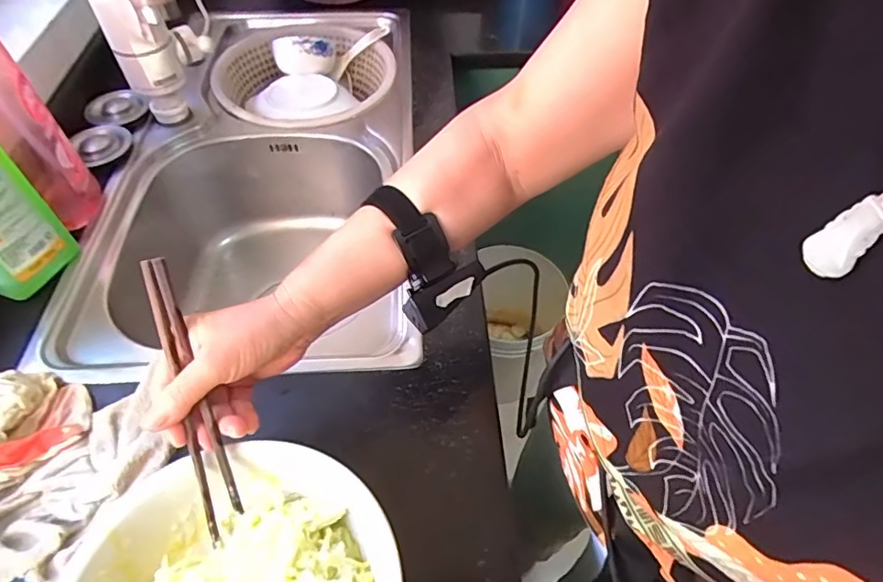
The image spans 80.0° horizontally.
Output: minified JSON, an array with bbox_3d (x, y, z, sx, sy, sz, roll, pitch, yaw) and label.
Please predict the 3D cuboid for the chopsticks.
[{"bbox_3d":[-0.178,0.076,0.374,0.025,0.012,0.203,-16,91,-13],"label":"chopsticks"}]

